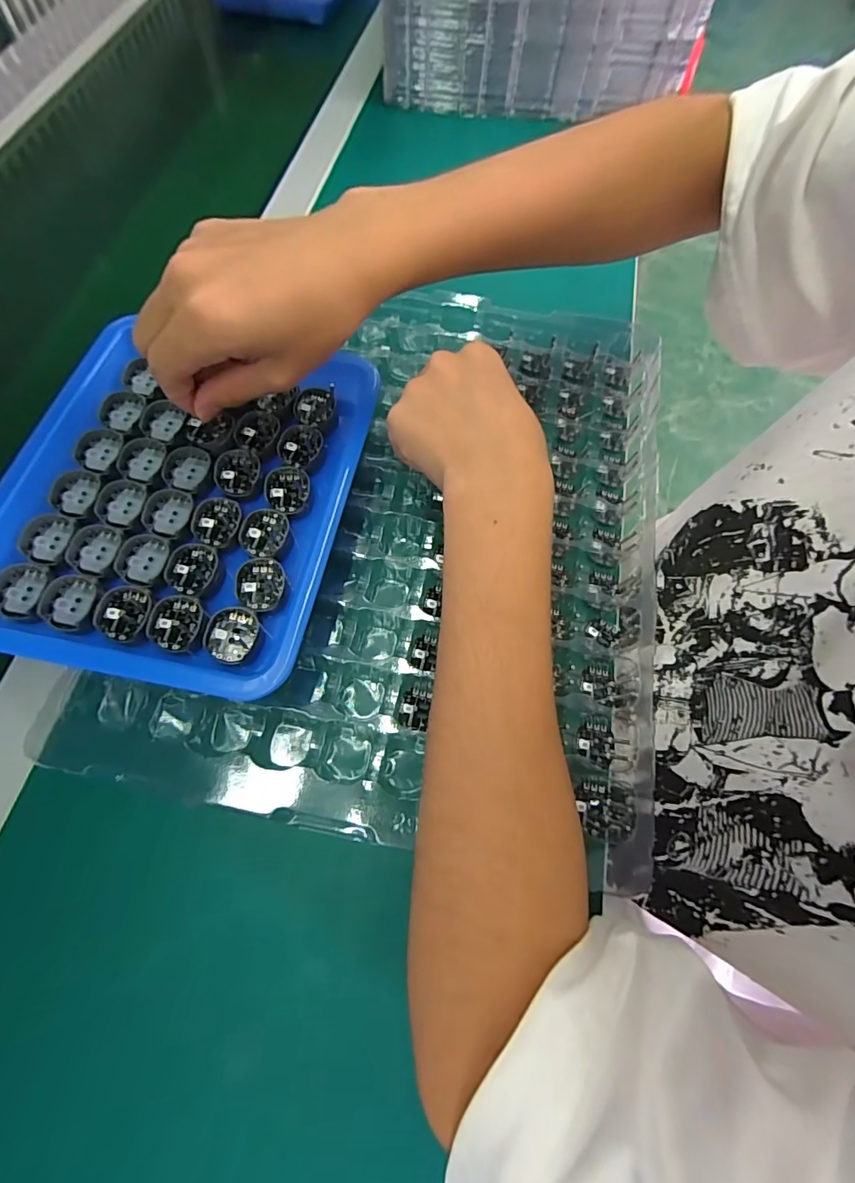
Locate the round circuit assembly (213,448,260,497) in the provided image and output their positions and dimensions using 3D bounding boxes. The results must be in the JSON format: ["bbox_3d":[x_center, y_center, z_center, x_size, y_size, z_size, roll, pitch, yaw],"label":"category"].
[{"bbox_3d":[-0.110,-0.069,0.270,0.025,0.004,0.030,2,68,0],"label":"round circuit assembly"}]

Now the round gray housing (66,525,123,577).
[{"bbox_3d":[-0.177,-0.022,0.249,0.024,0.007,0.029,5,68,2],"label":"round gray housing"}]

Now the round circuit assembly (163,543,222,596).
[{"bbox_3d":[-0.123,-0.012,0.247,0.027,0.004,0.027,16,70,0],"label":"round circuit assembly"}]

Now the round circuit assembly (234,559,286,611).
[{"bbox_3d":[-0.088,-0.004,0.248,0.023,0.007,0.030,-4,68,-2],"label":"round circuit assembly"}]

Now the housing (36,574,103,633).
[{"bbox_3d":[-0.179,0.006,0.237,0.027,0.007,0.029,0,68,0],"label":"housing"}]

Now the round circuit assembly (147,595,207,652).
[{"bbox_3d":[-0.125,0.016,0.236,0.026,0.005,0.028,0,68,0],"label":"round circuit assembly"}]

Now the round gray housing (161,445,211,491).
[{"bbox_3d":[-0.138,-0.070,0.271,0.026,0.007,0.027,-10,68,-4],"label":"round gray housing"}]

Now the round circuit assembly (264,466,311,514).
[{"bbox_3d":[-0.080,-0.058,0.268,0.024,0.005,0.028,0,68,0],"label":"round circuit assembly"}]

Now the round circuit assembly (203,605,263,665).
[{"bbox_3d":[-0.098,0.022,0.234,0.027,0.004,0.030,-5,68,-2],"label":"round circuit assembly"}]

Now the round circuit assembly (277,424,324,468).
[{"bbox_3d":[-0.076,-0.087,0.281,0.025,0.005,0.028,-1,68,-1],"label":"round circuit assembly"}]

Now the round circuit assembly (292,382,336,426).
[{"bbox_3d":[-0.070,-0.115,0.290,0.026,0.005,0.026,-5,68,-3],"label":"round circuit assembly"}]

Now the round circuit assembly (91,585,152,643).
[{"bbox_3d":[-0.152,0.010,0.235,0.025,0.004,0.028,-3,68,-2],"label":"round circuit assembly"}]

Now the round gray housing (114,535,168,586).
[{"bbox_3d":[-0.151,-0.017,0.248,0.023,0.005,0.029,3,68,1],"label":"round gray housing"}]

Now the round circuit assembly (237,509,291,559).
[{"bbox_3d":[-0.090,-0.032,0.258,0.024,0.006,0.029,11,68,4],"label":"round circuit assembly"}]

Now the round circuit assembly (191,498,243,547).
[{"bbox_3d":[-0.116,-0.039,0.257,0.024,0.004,0.029,7,68,3],"label":"round circuit assembly"}]

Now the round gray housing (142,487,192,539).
[{"bbox_3d":[-0.144,-0.044,0.260,0.022,0.006,0.029,21,69,8],"label":"round gray housing"}]

